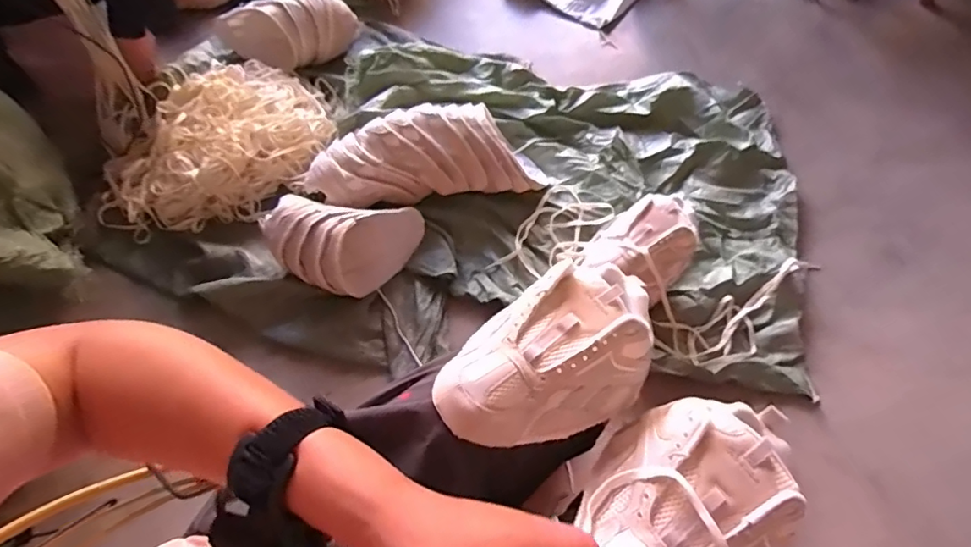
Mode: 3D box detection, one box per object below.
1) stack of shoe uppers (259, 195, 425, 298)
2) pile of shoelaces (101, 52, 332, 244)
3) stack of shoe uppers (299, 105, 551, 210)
[{"bbox_3d":[-0.262,-0.054,1.015,0.270,0.132,0.151,-1,62,1],"label":"stack of shoe uppers"},{"bbox_3d":[-0.570,-0.274,1.132,0.483,0.121,0.320,-25,65,-11],"label":"pile of shoelaces"},{"bbox_3d":[-0.124,-0.239,1.107,0.461,0.134,0.157,-11,63,-4],"label":"stack of shoe uppers"}]

